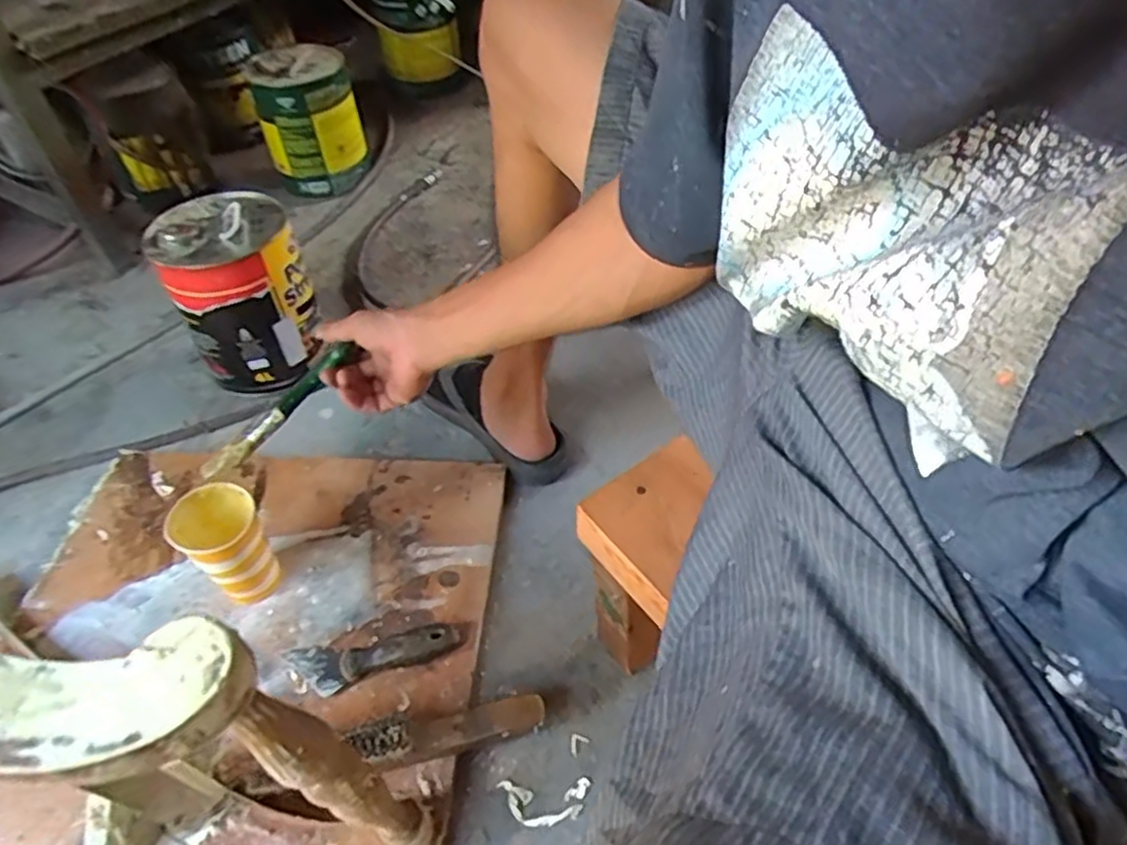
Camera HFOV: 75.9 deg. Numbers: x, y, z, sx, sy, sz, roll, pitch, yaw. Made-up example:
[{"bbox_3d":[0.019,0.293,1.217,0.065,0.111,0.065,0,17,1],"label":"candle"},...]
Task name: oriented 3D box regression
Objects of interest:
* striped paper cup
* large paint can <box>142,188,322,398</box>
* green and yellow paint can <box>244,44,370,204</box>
[{"bbox_3d":[-0.322,0.127,0.702,0.074,0.120,0.074,-30,54,-23],"label":"striped paper cup"},{"bbox_3d":[-0.405,-0.158,0.935,0.153,0.221,0.157,0,48,1],"label":"large paint can"},{"bbox_3d":[-0.432,-0.513,1.244,0.160,0.191,0.144,-10,49,-8],"label":"green and yellow paint can"}]

